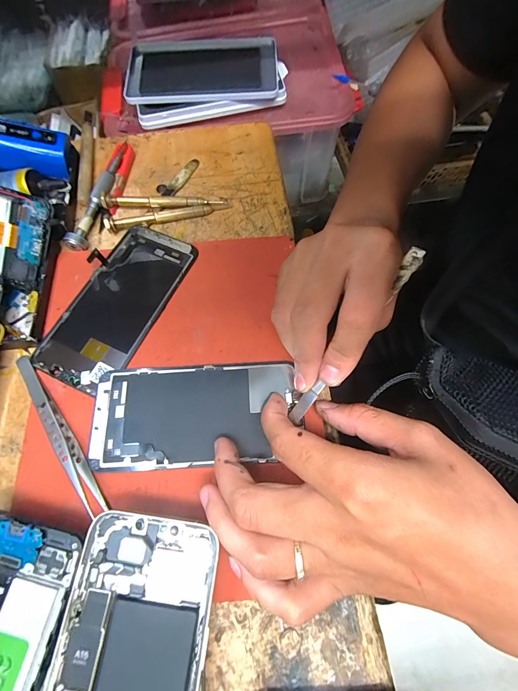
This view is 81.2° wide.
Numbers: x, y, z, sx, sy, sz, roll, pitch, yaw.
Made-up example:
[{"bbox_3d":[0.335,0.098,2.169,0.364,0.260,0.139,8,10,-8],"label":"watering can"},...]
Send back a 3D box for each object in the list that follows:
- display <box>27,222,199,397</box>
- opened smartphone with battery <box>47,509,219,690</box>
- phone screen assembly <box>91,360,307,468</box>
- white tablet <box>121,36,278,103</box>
[{"bbox_3d":[-0.110,-0.034,0.236,0.067,0.004,0.138,23,70,9],"label":"display"},{"bbox_3d":[-0.063,0.158,0.138,0.069,0.004,0.141,7,69,2],"label":"opened smartphone with battery"},{"bbox_3d":[-0.043,0.045,0.205,0.136,0.004,0.066,-3,69,-1],"label":"phone screen assembly"},{"bbox_3d":[-0.069,-0.343,0.371,0.181,0.008,0.119,2,68,1],"label":"white tablet"}]

